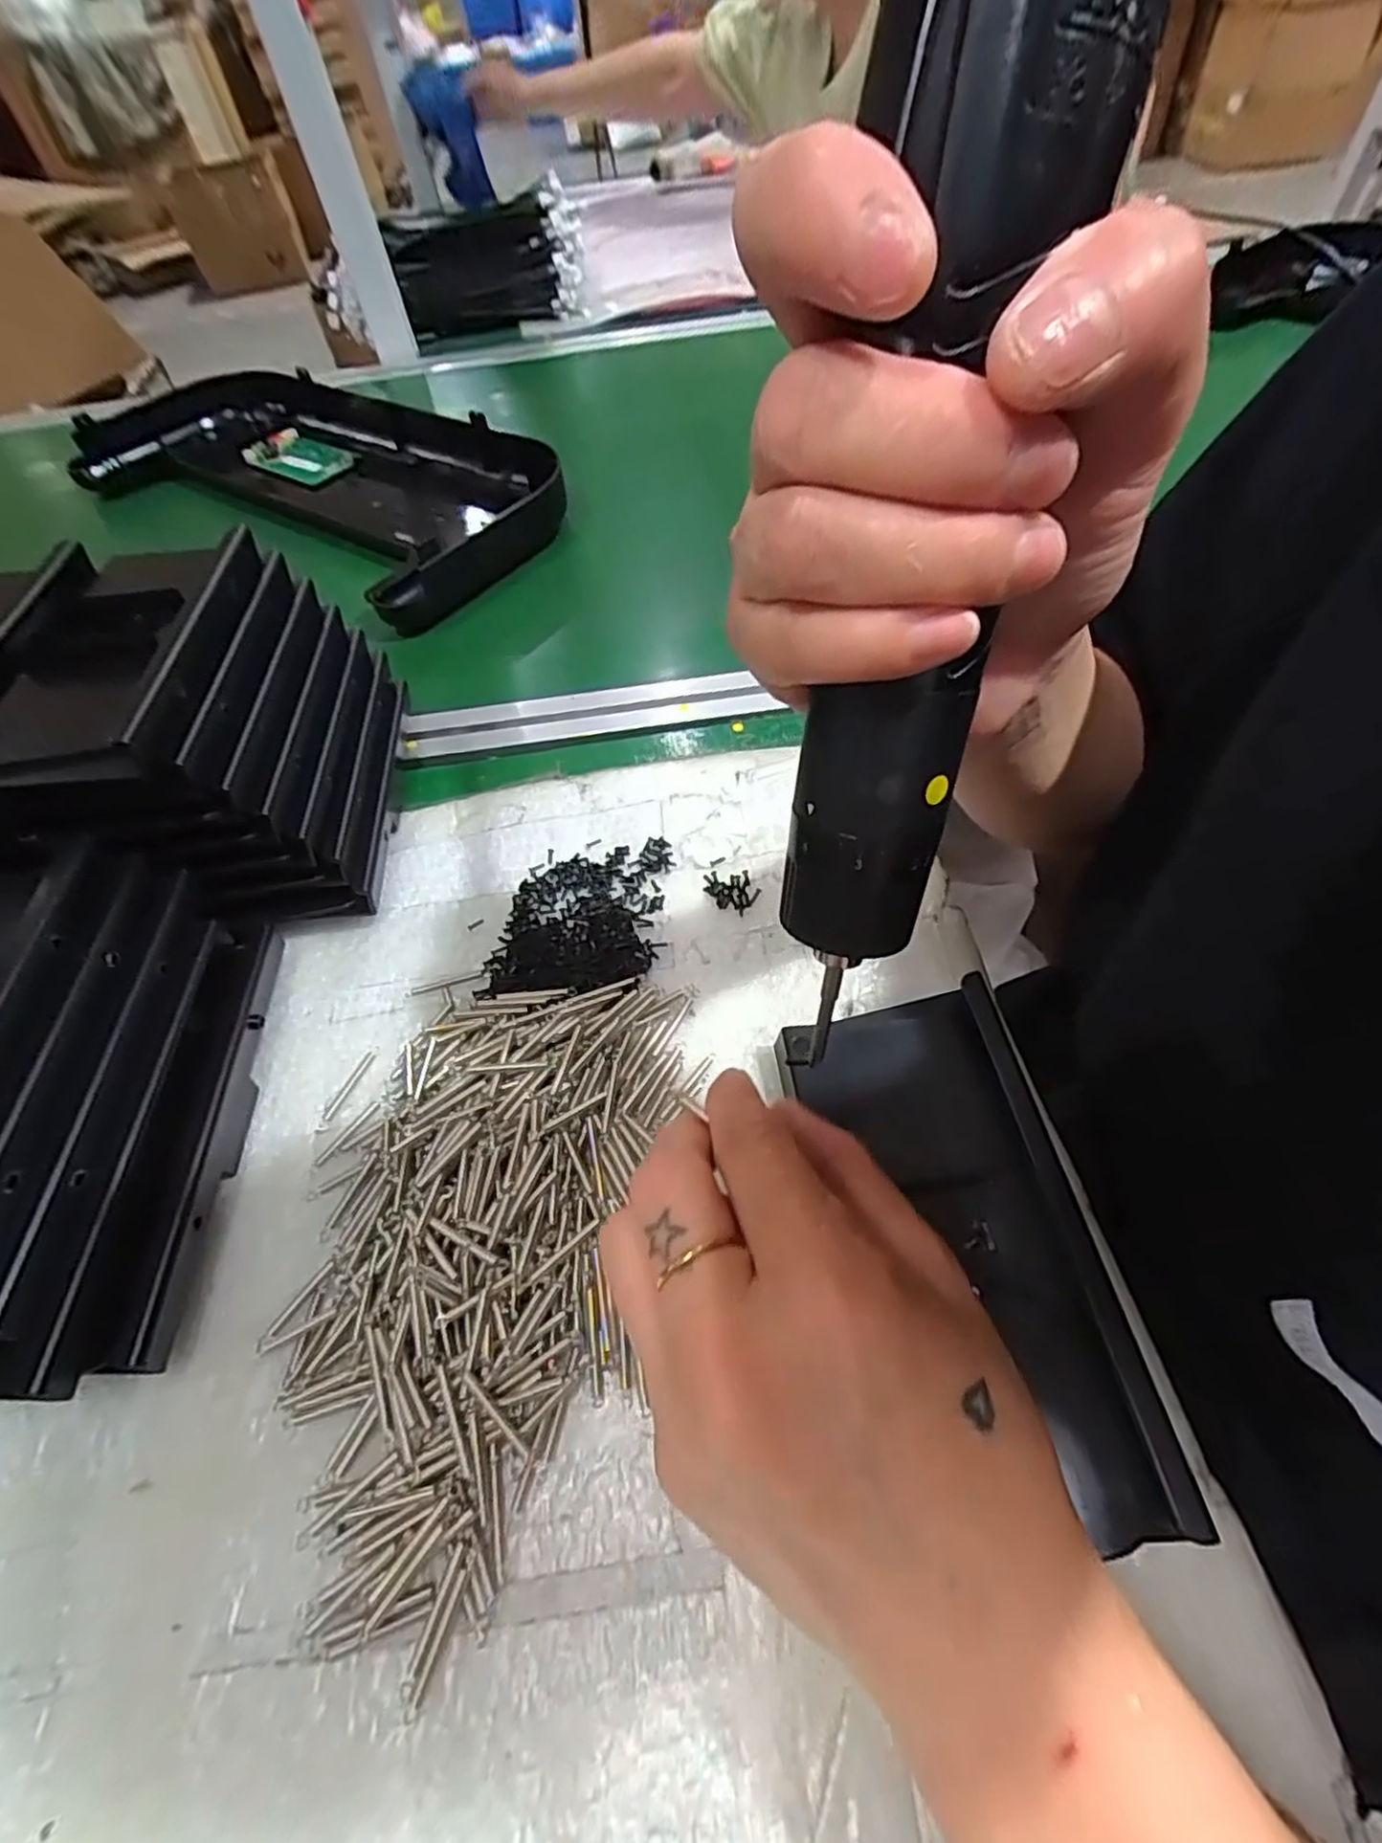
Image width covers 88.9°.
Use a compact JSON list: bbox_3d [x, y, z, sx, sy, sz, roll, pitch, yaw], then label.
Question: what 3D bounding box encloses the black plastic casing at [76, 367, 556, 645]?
[{"bbox_3d":[-0.321,-0.380,0.601,0.470,0.048,0.195,30,63,23],"label":"black plastic casing"}]

